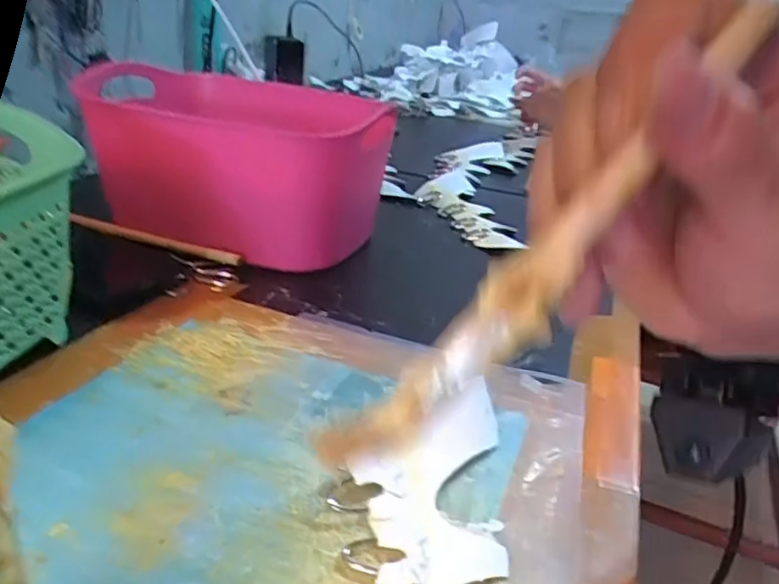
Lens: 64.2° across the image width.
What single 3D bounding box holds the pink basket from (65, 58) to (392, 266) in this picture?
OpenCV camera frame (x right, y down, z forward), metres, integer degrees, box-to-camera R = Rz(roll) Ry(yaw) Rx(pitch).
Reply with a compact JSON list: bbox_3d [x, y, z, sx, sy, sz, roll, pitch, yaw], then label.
[{"bbox_3d":[-0.134,-0.118,0.578,0.254,0.127,0.194,14,27,16],"label":"pink basket"}]

